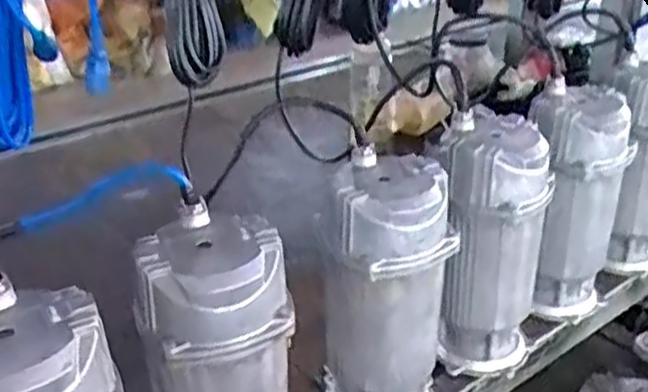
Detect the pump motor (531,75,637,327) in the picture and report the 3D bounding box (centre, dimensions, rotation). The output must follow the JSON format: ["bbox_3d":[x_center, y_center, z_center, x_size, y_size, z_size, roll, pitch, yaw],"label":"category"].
[{"bbox_3d":[0.319,0.016,0.969,0.121,0.291,0.113,8,29,15],"label":"pump motor"}]

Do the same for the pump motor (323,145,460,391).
[{"bbox_3d":[0.063,0.115,0.792,0.126,0.290,0.115,-2,28,-3],"label":"pump motor"}]

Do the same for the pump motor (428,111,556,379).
[{"bbox_3d":[0.190,0.064,0.880,0.122,0.290,0.127,13,31,24],"label":"pump motor"}]

